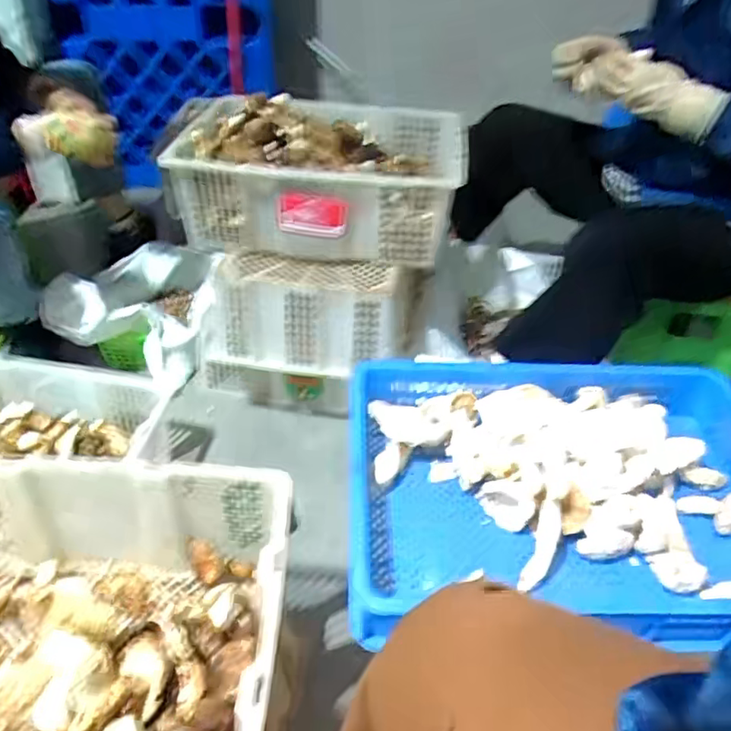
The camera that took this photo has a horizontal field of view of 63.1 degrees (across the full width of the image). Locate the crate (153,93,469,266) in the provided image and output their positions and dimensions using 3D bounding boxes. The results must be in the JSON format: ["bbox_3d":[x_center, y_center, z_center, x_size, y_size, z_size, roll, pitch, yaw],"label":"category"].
[{"bbox_3d":[-0.070,-0.346,1.065,0.467,0.167,0.341,8,42,5],"label":"crate"}]

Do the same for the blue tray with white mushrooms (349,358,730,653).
[{"bbox_3d":[0.280,0.150,0.835,0.622,0.107,0.373,-3,42,-8],"label":"blue tray with white mushrooms"}]

